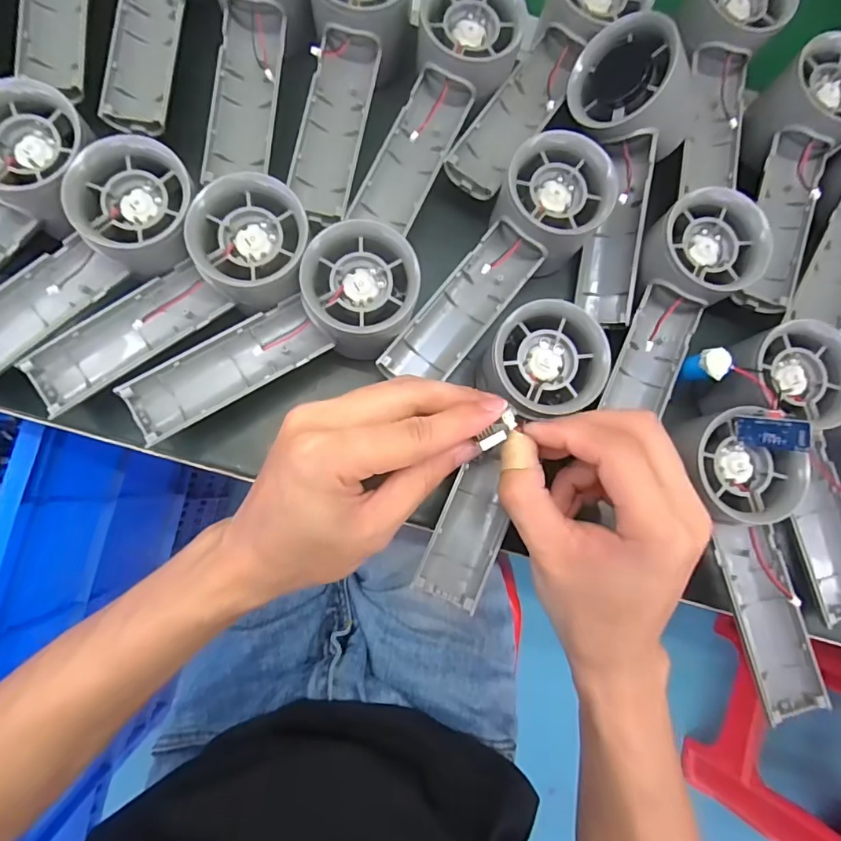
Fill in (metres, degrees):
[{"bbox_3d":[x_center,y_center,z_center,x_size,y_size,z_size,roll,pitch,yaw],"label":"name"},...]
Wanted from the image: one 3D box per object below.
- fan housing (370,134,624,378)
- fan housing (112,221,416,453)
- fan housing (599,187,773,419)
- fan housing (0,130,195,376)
[{"bbox_3d":[0.041,-0.080,0.256,0.050,0.036,0.147,38,81,1],"label":"fan housing"},{"bbox_3d":[-0.070,-0.037,0.245,0.153,0.031,0.058,-37,87,-8],"label":"fan housing"},{"bbox_3d":[0.140,-0.060,0.270,0.053,0.027,0.120,24,97,-2],"label":"fan housing"},{"bbox_3d":[-0.177,-0.072,0.246,0.155,0.027,0.057,-41,88,4],"label":"fan housing"}]

